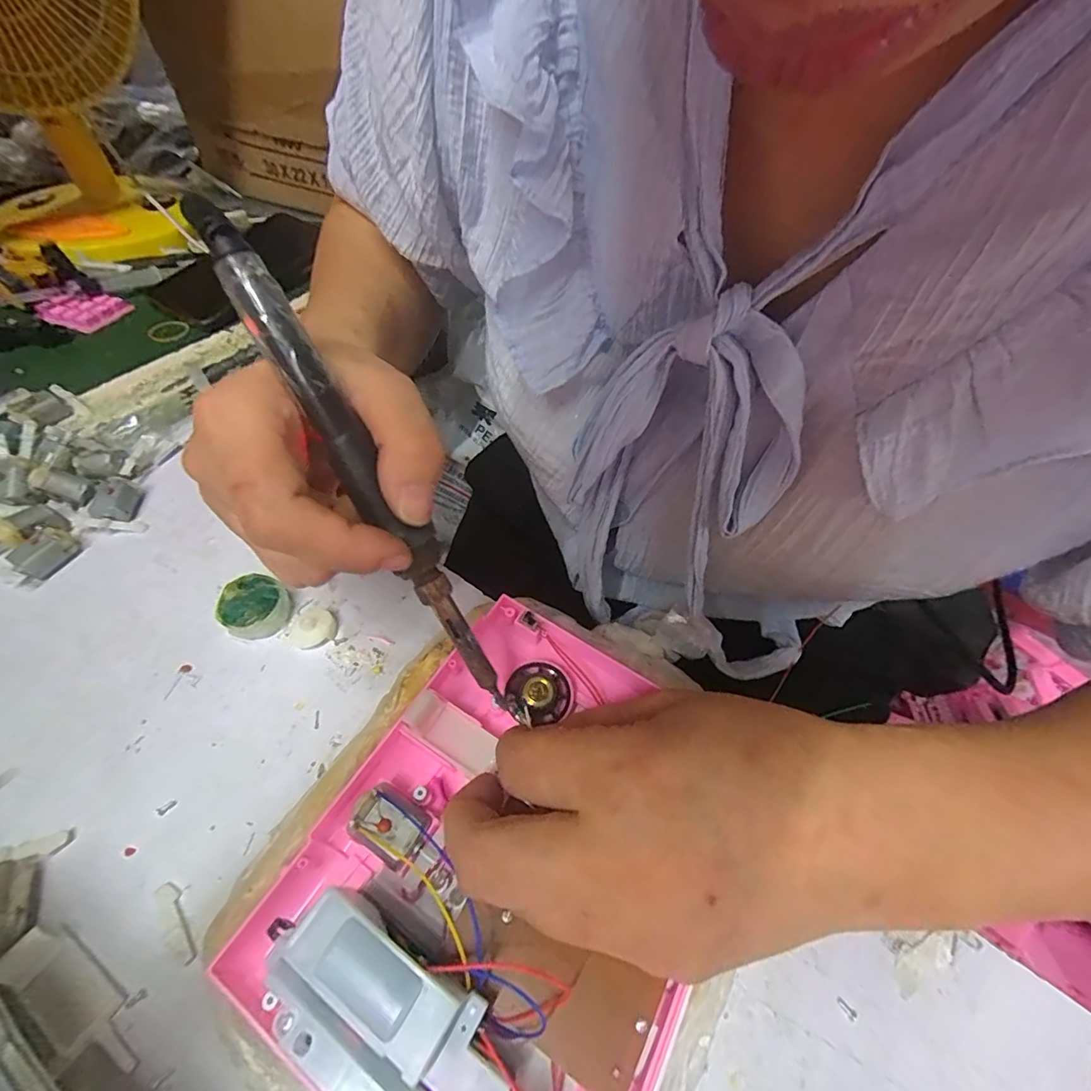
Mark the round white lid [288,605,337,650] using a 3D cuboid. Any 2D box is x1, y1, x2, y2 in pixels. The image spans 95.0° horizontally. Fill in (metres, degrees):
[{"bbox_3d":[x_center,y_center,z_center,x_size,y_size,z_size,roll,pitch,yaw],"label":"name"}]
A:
[{"bbox_3d":[-0.126,0.044,0.269,0.026,0.007,0.023,16,53,8],"label":"round white lid"}]

